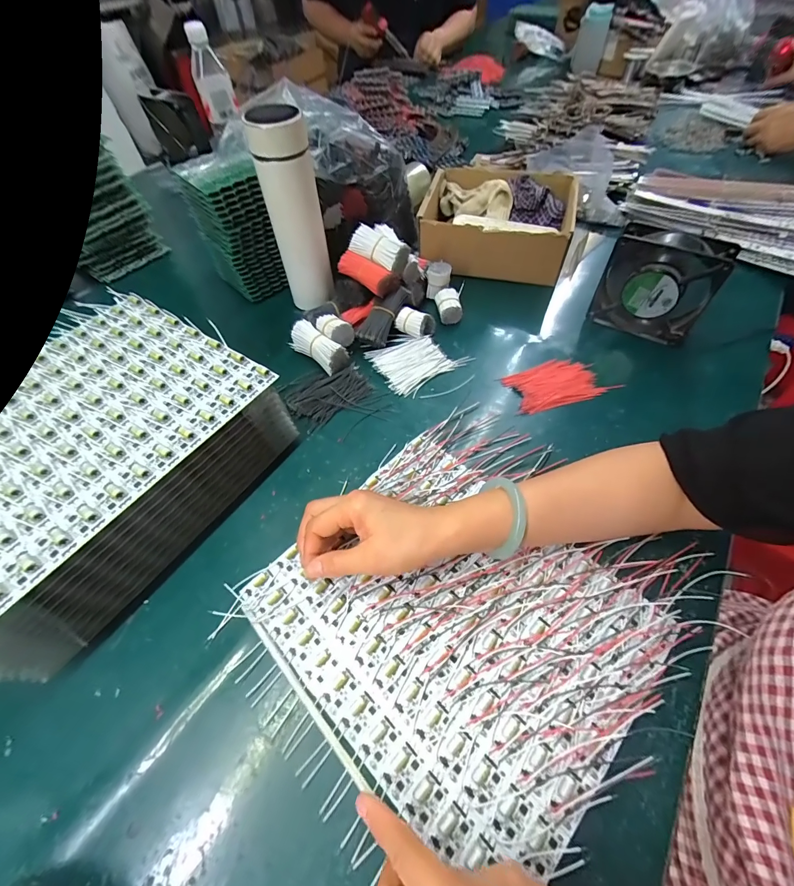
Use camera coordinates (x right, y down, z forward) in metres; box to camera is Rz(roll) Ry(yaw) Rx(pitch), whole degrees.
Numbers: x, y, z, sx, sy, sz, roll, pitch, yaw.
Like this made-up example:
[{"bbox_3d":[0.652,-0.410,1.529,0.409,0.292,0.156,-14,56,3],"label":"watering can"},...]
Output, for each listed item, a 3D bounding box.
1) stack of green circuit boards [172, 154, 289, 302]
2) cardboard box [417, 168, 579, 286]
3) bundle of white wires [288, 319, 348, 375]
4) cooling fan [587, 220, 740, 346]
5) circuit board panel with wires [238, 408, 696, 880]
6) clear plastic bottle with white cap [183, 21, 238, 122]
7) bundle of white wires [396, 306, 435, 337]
[{"bbox_3d":[-0.241,-0.310,0.552,0.082,0.153,0.114,-34,61,-20],"label":"stack of green circuit boards"},{"bbox_3d":[0.155,-0.343,0.596,0.212,0.089,0.180,13,57,11],"label":"cardboard box"},{"bbox_3d":[-0.102,-0.125,0.492,0.091,0.035,0.035,36,64,23],"label":"bundle of white wires"},{"bbox_3d":[0.315,-0.189,0.462,0.116,0.123,0.035,32,62,21],"label":"cooling fan"},{"bbox_3d":[0.066,0.125,0.332,0.306,0.012,0.282,-40,63,-22],"label":"circuit board panel with wires"},{"bbox_3d":[-0.361,-0.710,0.723,0.061,0.141,0.052,-23,34,-13],"label":"clear plastic bottle with white cap"},{"bbox_3d":[0.025,-0.165,0.514,0.050,0.028,0.029,28,61,19],"label":"bundle of white wires"}]

